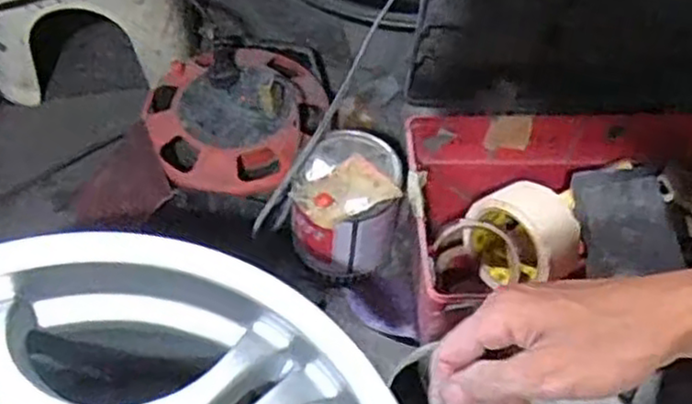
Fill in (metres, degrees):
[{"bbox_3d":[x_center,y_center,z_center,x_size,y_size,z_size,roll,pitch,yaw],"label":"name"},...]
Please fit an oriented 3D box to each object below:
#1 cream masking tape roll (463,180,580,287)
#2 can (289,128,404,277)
[{"bbox_3d":[0.168,0.031,0.669,0.104,0.091,0.076,30,59,17],"label":"cream masking tape roll"},{"bbox_3d":[-0.001,0.001,0.696,0.097,0.114,0.100,2,55,-2],"label":"can"}]

